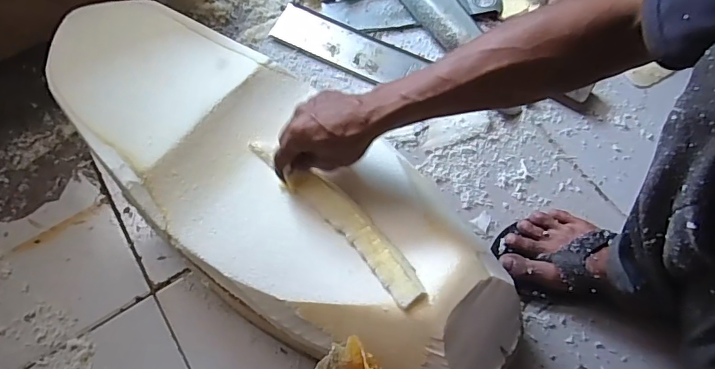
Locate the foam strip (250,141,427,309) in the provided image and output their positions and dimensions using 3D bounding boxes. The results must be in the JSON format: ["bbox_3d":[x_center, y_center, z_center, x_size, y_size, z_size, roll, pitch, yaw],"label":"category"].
[{"bbox_3d":[-0.026,0.028,0.524,0.042,0.023,0.273,-40,60,-16],"label":"foam strip"}]

